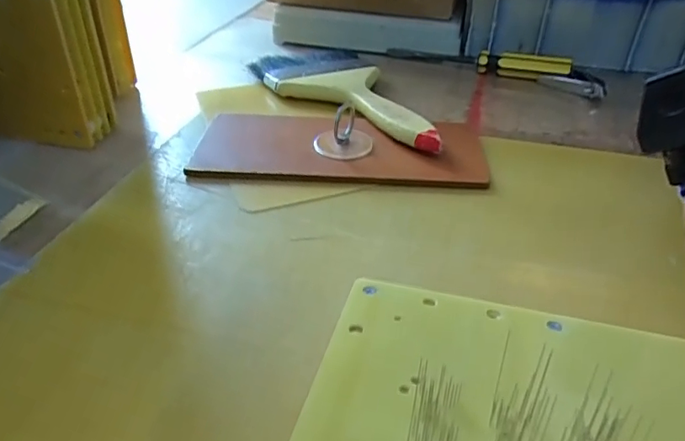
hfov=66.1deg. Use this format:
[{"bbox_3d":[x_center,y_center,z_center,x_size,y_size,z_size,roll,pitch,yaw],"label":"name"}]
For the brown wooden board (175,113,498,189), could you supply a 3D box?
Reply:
[{"bbox_3d":[-0.001,-0.051,0.362,0.192,0.013,0.086,2,36,1],"label":"brown wooden board"}]

